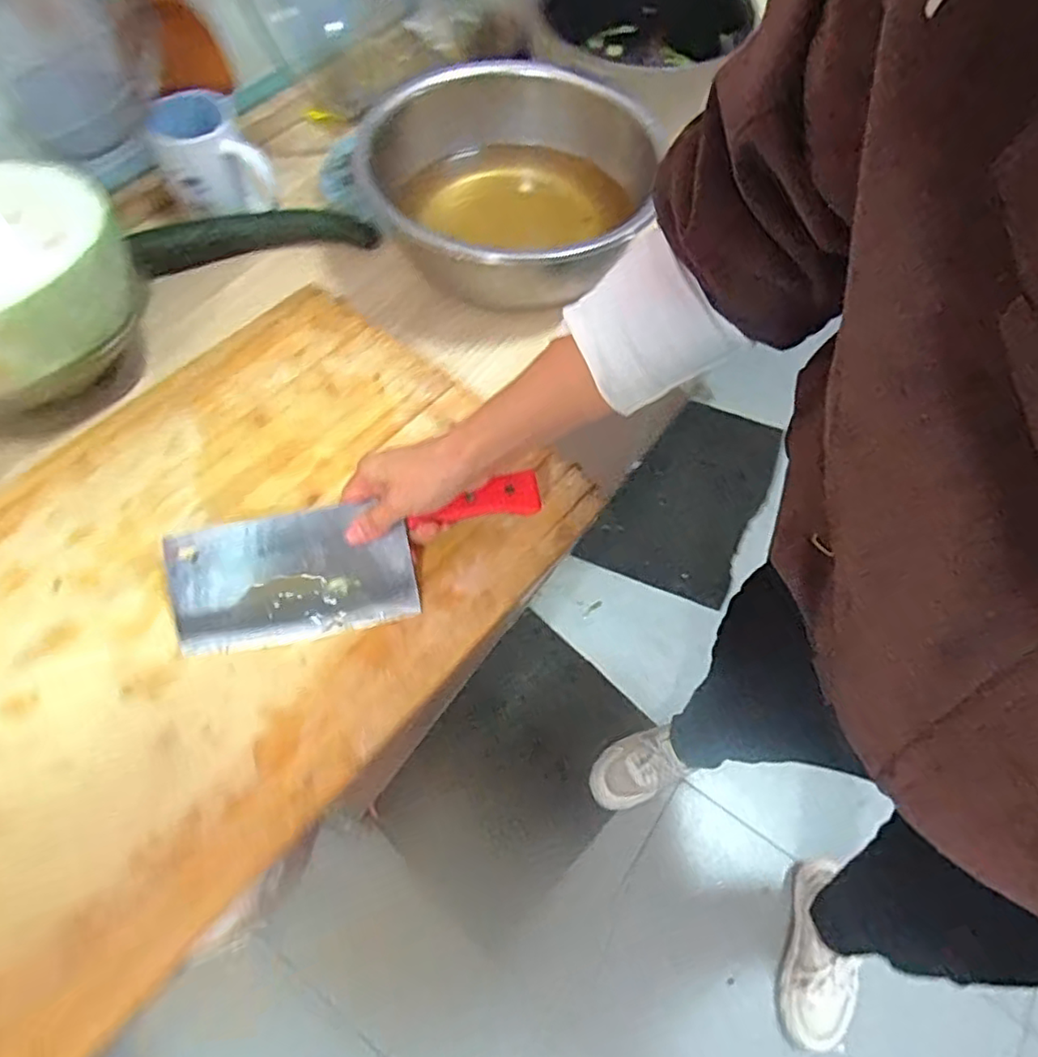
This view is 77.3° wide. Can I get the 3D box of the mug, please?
[{"bbox_3d":[-0.300,-0.360,0.632,0.091,0.085,0.087,-26,66,-14],"label":"mug"}]

